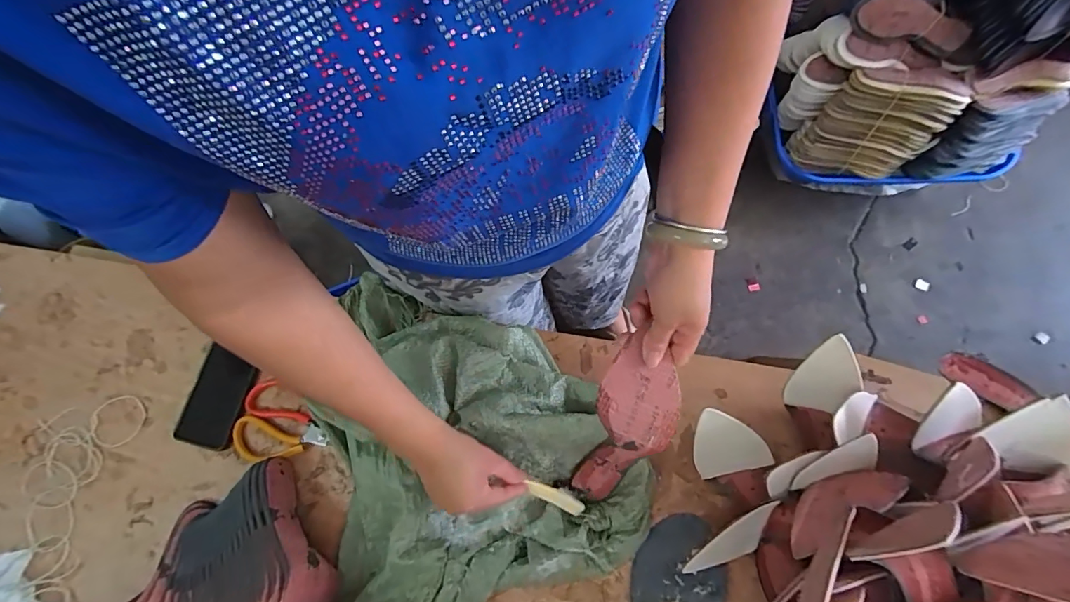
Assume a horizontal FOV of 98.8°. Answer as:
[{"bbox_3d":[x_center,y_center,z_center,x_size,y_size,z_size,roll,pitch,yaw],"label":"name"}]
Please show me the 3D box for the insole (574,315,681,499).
[{"bbox_3d":[0.094,0.144,0.485,0.081,0.209,0.047,20,31,10],"label":"insole"}]

